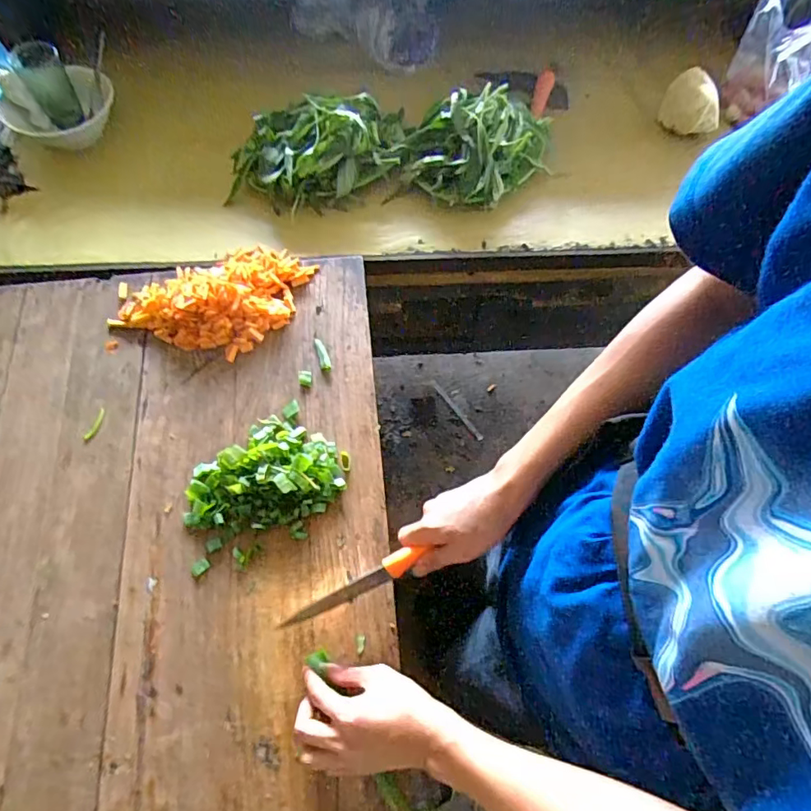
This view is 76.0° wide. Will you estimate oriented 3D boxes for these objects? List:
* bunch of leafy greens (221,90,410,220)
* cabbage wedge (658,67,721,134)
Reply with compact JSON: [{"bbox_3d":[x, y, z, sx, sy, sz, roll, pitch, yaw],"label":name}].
[{"bbox_3d":[-0.125,-0.359,0.735,0.253,0.086,0.140,-10,68,-4],"label":"bunch of leafy greens"},{"bbox_3d":[0.442,-0.462,0.791,0.088,0.063,0.061,28,69,10],"label":"cabbage wedge"}]

